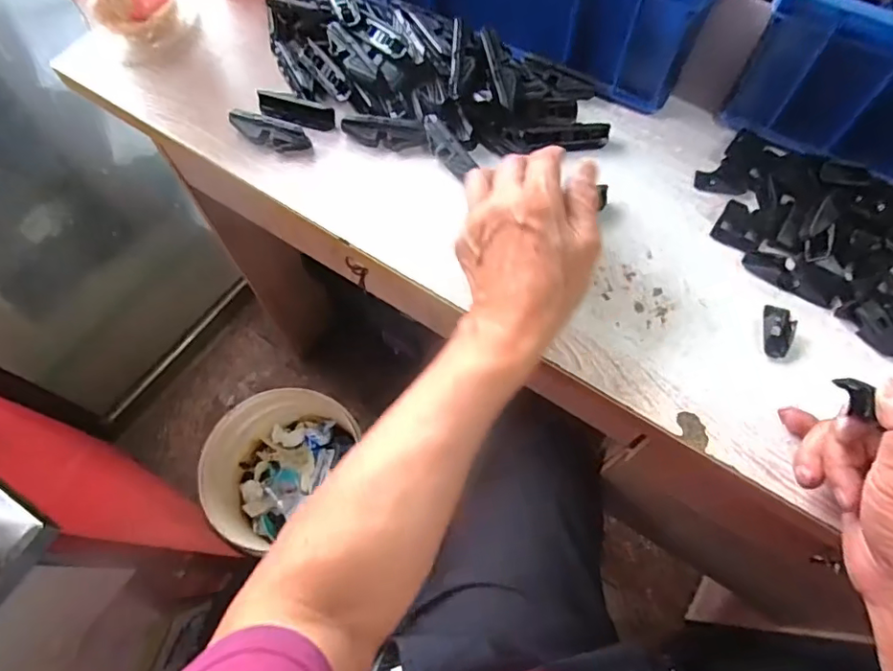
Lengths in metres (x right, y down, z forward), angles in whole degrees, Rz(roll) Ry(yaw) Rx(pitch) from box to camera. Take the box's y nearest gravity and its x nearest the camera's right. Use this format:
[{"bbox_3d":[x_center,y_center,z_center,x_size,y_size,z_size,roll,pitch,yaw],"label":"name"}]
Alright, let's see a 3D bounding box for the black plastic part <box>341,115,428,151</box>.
[{"bbox_3d":[-0.053,-0.176,0.483,0.073,0.024,0.021,13,67,6],"label":"black plastic part"}]

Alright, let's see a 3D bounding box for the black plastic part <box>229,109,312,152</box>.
[{"bbox_3d":[-0.154,-0.175,0.482,0.070,0.028,0.020,23,68,11],"label":"black plastic part"}]

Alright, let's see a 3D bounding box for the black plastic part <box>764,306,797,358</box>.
[{"bbox_3d":[0.244,-0.004,0.403,0.020,0.008,0.040,8,66,4],"label":"black plastic part"}]

